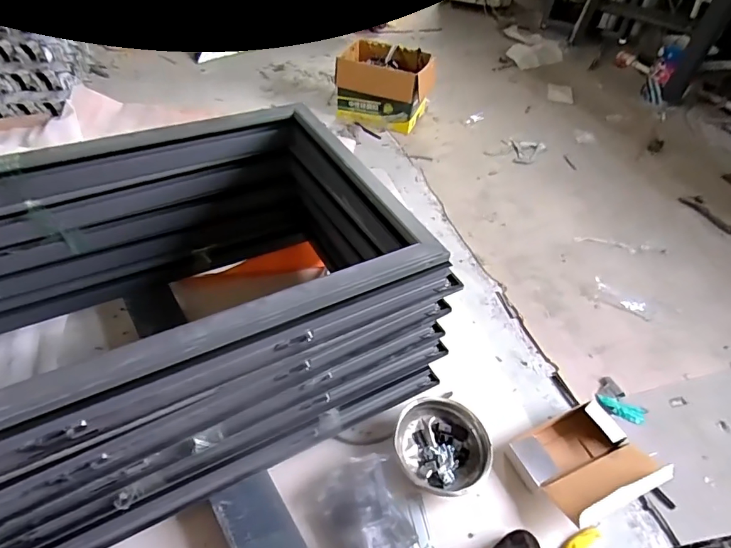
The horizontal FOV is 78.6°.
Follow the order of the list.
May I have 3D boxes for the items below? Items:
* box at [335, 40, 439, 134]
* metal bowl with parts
[{"bbox_3d":[0.080,-0.761,1.817,0.363,0.244,0.268,15,47,8],"label":"box"},{"bbox_3d":[0.148,0.333,0.865,0.173,0.058,0.174,3,46,-3],"label":"metal bowl with parts"}]

